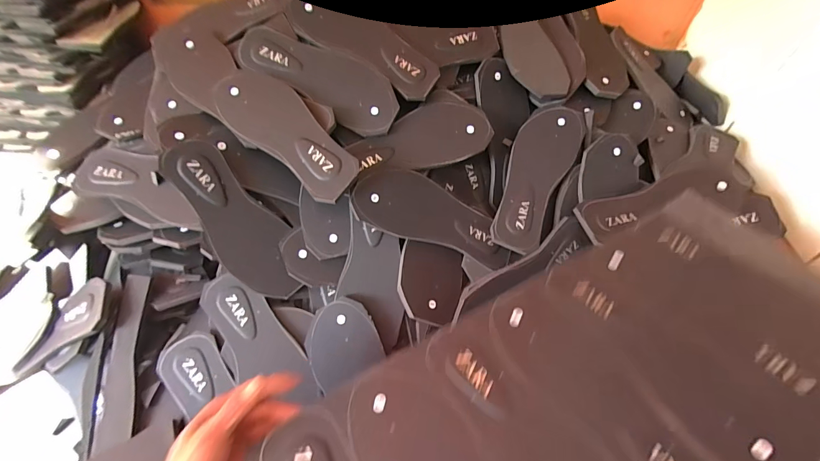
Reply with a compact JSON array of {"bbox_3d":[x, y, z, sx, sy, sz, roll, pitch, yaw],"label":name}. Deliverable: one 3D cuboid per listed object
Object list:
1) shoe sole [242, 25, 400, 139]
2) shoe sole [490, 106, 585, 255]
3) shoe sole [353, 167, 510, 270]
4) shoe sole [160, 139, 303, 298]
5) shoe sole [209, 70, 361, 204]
[{"bbox_3d":[-0.132,-0.235,0.536,0.247,0.012,0.097,30,78,-1],"label":"shoe sole"},{"bbox_3d":[0.197,-0.090,0.562,0.099,0.010,0.249,27,78,5],"label":"shoe sole"},{"bbox_3d":[0.040,-0.022,0.527,0.245,0.013,0.092,20,82,-15],"label":"shoe sole"},{"bbox_3d":[-0.238,-0.013,0.492,0.089,0.013,0.242,-36,102,-23],"label":"shoe sole"},{"bbox_3d":[-0.174,-0.143,0.498,0.252,0.009,0.095,39,79,11],"label":"shoe sole"}]

